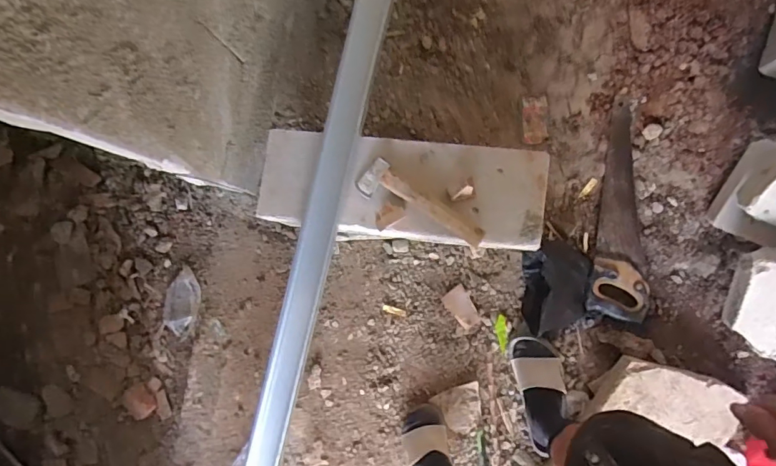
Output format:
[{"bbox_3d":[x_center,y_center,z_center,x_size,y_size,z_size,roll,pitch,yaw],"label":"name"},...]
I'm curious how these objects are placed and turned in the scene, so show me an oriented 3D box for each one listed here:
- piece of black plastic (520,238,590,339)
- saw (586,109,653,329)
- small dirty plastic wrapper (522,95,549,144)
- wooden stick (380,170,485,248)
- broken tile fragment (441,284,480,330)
[{"bbox_3d":[0.388,0.126,1.087,0.148,0.117,0.208,3,86,9],"label":"piece of black plastic"},{"bbox_3d":[0.552,-0.044,1.090,0.125,0.035,0.473,8,87,10],"label":"saw"},{"bbox_3d":[0.361,-0.278,1.164,0.058,0.012,0.115,-2,86,9],"label":"small dirty plastic wrapper"},{"bbox_3d":[0.084,-0.050,0.945,0.237,0.030,0.034,34,90,8],"label":"wooden stick"},{"bbox_3d":[0.182,0.181,1.160,0.059,0.007,0.097,-37,81,5],"label":"broken tile fragment"}]

